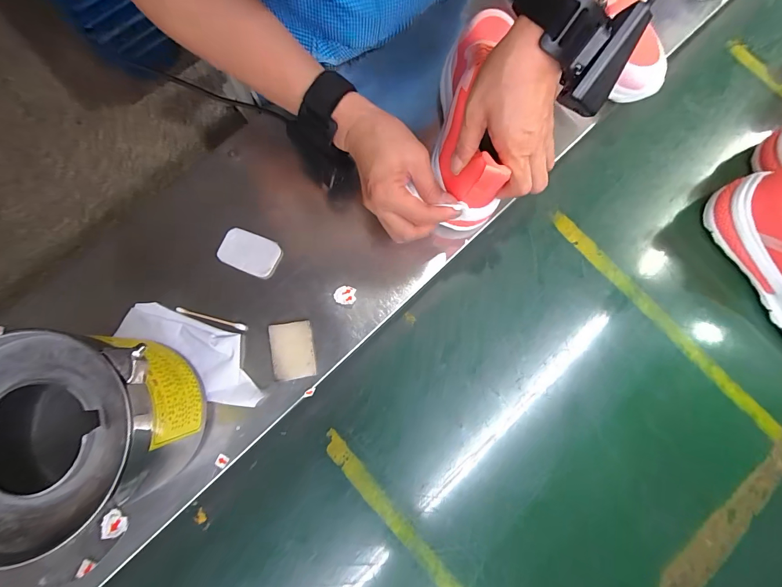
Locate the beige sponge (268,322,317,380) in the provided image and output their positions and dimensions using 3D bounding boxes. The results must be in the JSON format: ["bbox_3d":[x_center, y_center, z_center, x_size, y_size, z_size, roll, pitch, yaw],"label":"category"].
[{"bbox_3d":[-0.096,0.055,0.351,0.039,0.012,0.054,-9,78,-4],"label":"beige sponge"}]

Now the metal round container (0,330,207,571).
[{"bbox_3d":[-0.237,0.105,0.284,0.136,0.117,0.131,0,77,-2],"label":"metal round container"}]

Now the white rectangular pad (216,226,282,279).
[{"bbox_3d":[-0.145,-0.041,0.374,0.061,0.012,0.039,20,77,2],"label":"white rectangular pad"}]

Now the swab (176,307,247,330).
[{"bbox_3d":[-0.179,0.025,0.361,0.072,0.006,0.006,16,78,3],"label":"swab"}]

